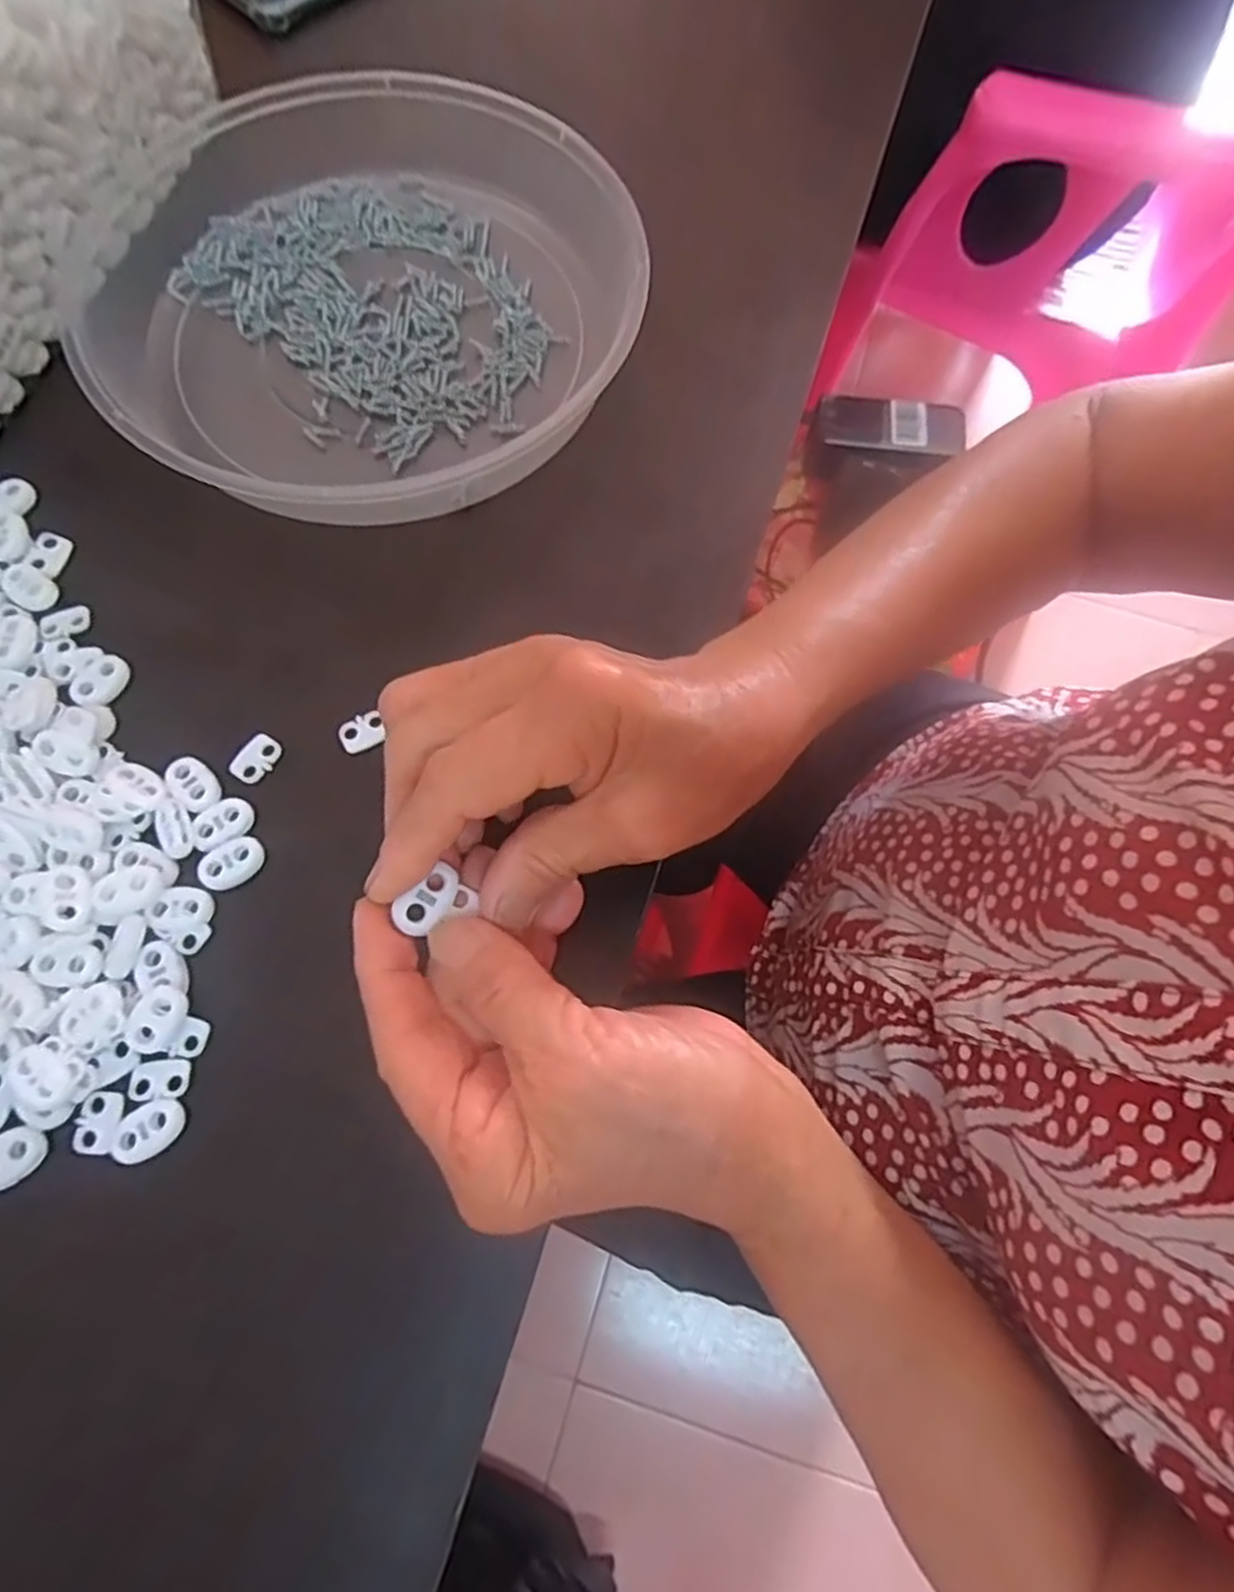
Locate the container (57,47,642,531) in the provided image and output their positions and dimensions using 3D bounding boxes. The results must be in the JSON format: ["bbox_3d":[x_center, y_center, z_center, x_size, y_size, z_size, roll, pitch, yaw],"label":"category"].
[{"bbox_3d":[-0.114,-0.228,0.338,0.225,0.040,0.233,0,71,0],"label":"container"}]

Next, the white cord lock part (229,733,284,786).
[{"bbox_3d":[-0.135,-0.014,0.287,0.014,0.004,0.019,22,72,7],"label":"white cord lock part"}]

